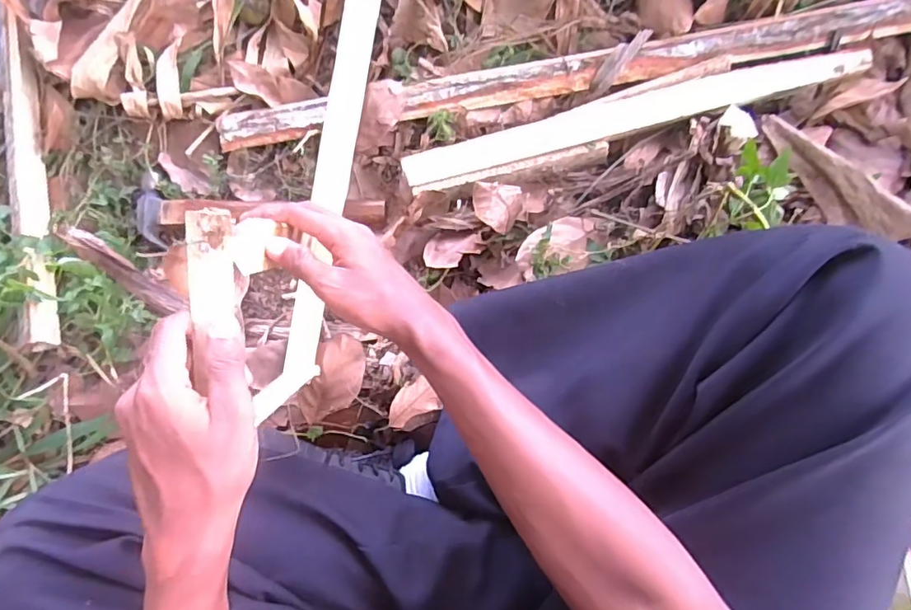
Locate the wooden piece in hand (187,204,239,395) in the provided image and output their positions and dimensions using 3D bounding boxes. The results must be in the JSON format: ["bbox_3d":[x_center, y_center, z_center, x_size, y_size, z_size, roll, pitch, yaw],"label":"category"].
[{"bbox_3d":[-0.148,-0.022,0.322,0.028,0.009,0.069,6,101,5],"label":"wooden piece in hand"}]

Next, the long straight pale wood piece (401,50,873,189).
[{"bbox_3d":[0.173,-0.196,0.551,0.461,0.012,0.043,-13,70,6],"label":"long straight pale wood piece"}]

